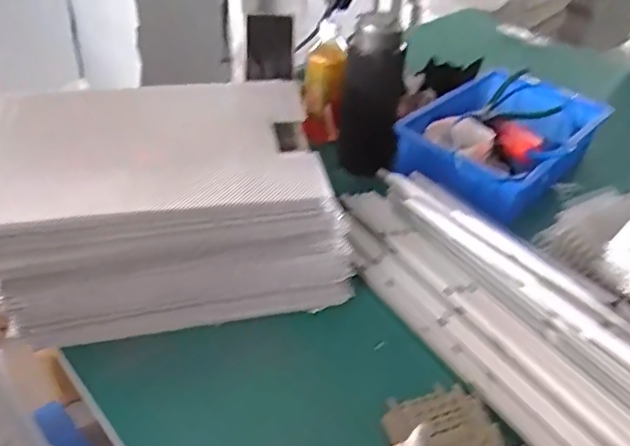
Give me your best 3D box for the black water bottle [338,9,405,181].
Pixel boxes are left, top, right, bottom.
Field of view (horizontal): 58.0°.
[{"bbox_3d":[0.082,-0.183,0.840,0.089,0.241,0.071,8,40,6],"label":"black water bottle"}]

